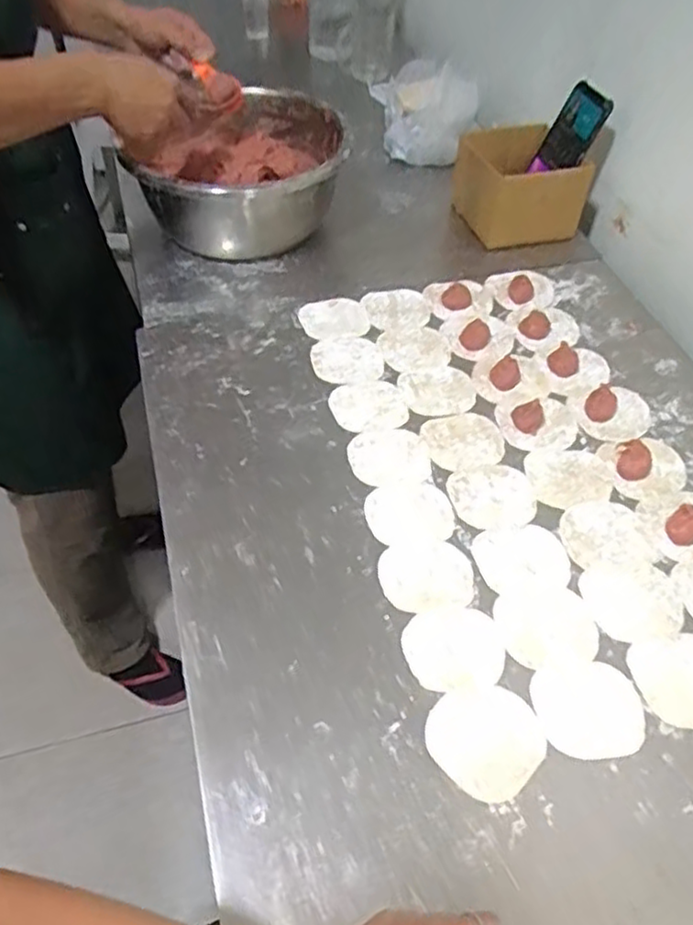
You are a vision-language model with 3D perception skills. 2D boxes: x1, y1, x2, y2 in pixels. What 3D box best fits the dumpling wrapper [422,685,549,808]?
[{"bbox_3d":[0.103,0.202,0.523,0.081,0.004,0.079,1,51,-1],"label":"dumpling wrapper"}]

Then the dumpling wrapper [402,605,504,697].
[{"bbox_3d":[0.087,0.148,0.570,0.079,0.004,0.069,-7,52,-8],"label":"dumpling wrapper"}]

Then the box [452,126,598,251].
[{"bbox_3d":[0.231,-0.381,0.964,0.145,0.098,0.157,-6,52,-7],"label":"box"}]

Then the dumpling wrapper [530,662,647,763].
[{"bbox_3d":[0.186,0.188,0.538,0.081,0.004,0.071,-6,52,-7],"label":"dumpling wrapper"}]

